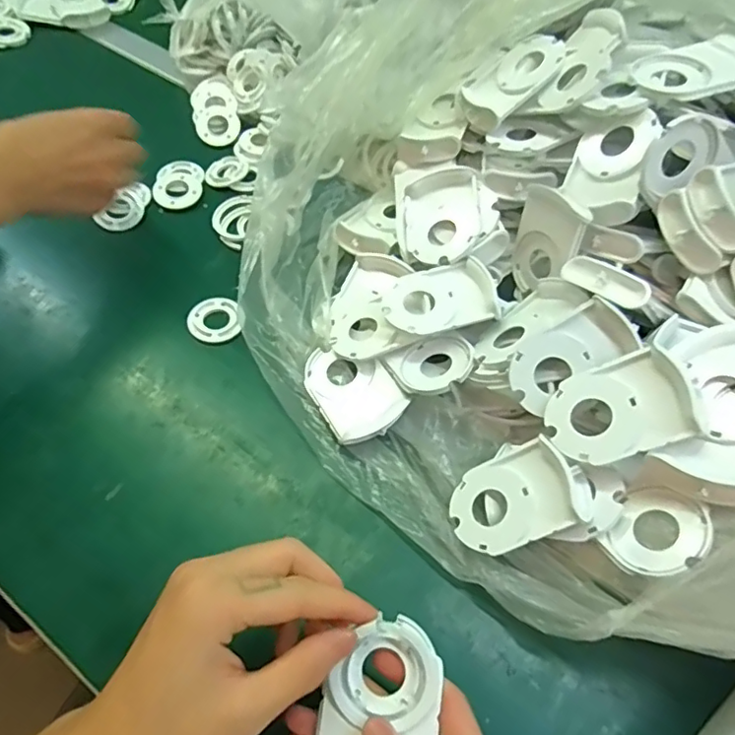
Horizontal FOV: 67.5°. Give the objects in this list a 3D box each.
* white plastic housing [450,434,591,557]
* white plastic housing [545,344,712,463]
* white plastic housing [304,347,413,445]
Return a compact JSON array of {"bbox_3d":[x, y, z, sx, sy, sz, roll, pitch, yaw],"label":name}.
[{"bbox_3d":[0.089,0.080,0.338,0.079,0.016,0.058,-30,45,17],"label":"white plastic housing"},{"bbox_3d":[0.146,0.025,0.322,0.077,0.013,0.057,-23,55,24],"label":"white plastic housing"},{"bbox_3d":[-0.011,0.015,0.404,0.054,0.019,0.081,-23,61,-18],"label":"white plastic housing"}]

